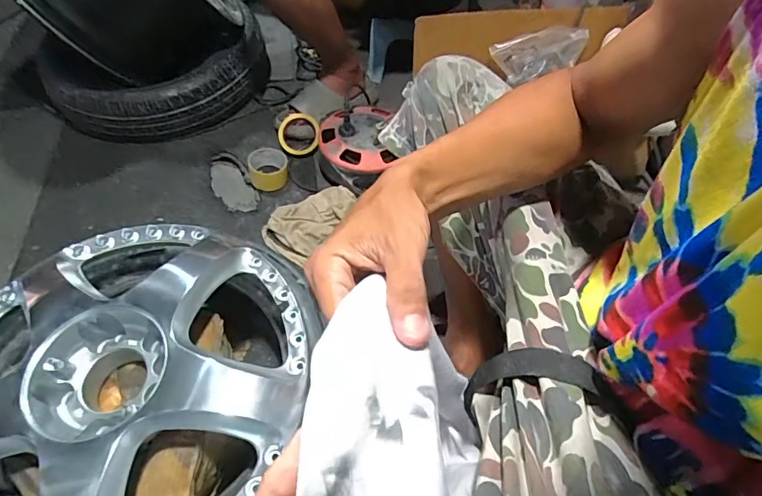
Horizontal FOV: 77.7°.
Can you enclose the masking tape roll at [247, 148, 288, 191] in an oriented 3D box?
[{"bbox_3d":[-0.243,-0.166,1.022,0.082,0.059,0.081,-1,52,2],"label":"masking tape roll"}]

